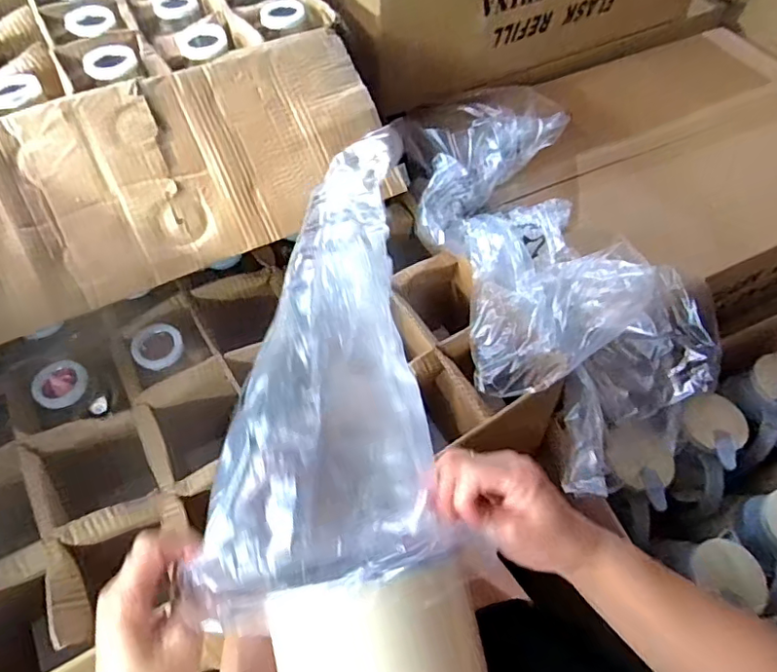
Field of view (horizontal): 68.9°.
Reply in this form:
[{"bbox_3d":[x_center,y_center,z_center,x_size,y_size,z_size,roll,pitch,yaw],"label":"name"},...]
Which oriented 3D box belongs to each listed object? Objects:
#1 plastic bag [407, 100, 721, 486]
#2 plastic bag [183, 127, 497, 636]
[{"bbox_3d":[0.182,-0.090,0.717,0.240,0.147,0.515,-14,57,-9],"label":"plastic bag"},{"bbox_3d":[-0.020,0.013,0.406,0.158,0.097,0.347,3,63,2],"label":"plastic bag"}]

